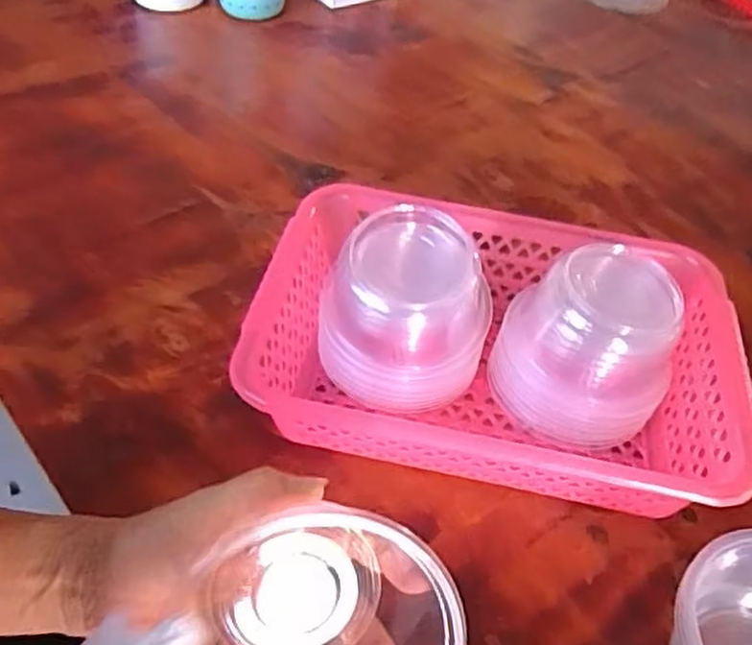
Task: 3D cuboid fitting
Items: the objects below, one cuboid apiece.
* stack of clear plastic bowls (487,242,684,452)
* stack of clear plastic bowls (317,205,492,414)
[{"bbox_3d":[0.138,0.017,0.475,0.101,0.105,0.093,0,47,-6],"label":"stack of clear plastic bowls"},{"bbox_3d":[0.014,-0.003,0.481,0.097,0.110,0.089,-12,49,-16],"label":"stack of clear plastic bowls"}]

